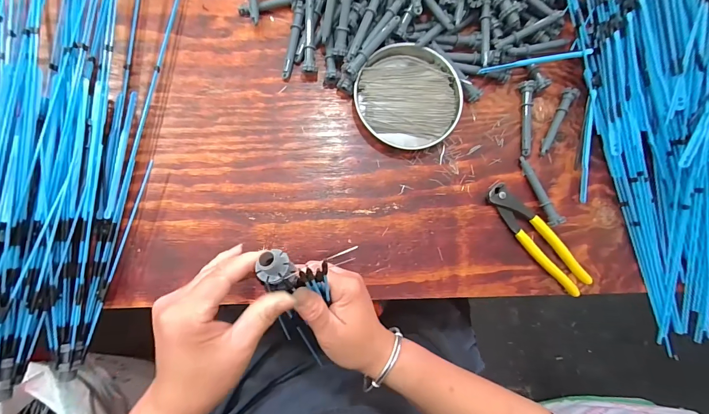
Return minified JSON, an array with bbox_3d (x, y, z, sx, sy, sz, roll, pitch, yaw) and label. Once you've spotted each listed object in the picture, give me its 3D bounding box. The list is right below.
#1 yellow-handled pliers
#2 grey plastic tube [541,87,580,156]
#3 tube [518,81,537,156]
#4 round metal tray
[{"bbox_3d":[0.230,0.041,0.435,0.038,0.020,0.167,-42,88,-10],"label":"yellow-handled pliers"},{"bbox_3d":[0.267,-0.113,0.455,0.014,0.017,0.097,28,80,-1],"label":"grey plastic tube"},{"bbox_3d":[0.229,-0.116,0.452,0.018,0.014,0.098,0,82,-6],"label":"tube"},{"bbox_3d":[0.068,-0.140,0.436,0.130,0.019,0.124,1,82,-6],"label":"round metal tray"}]

